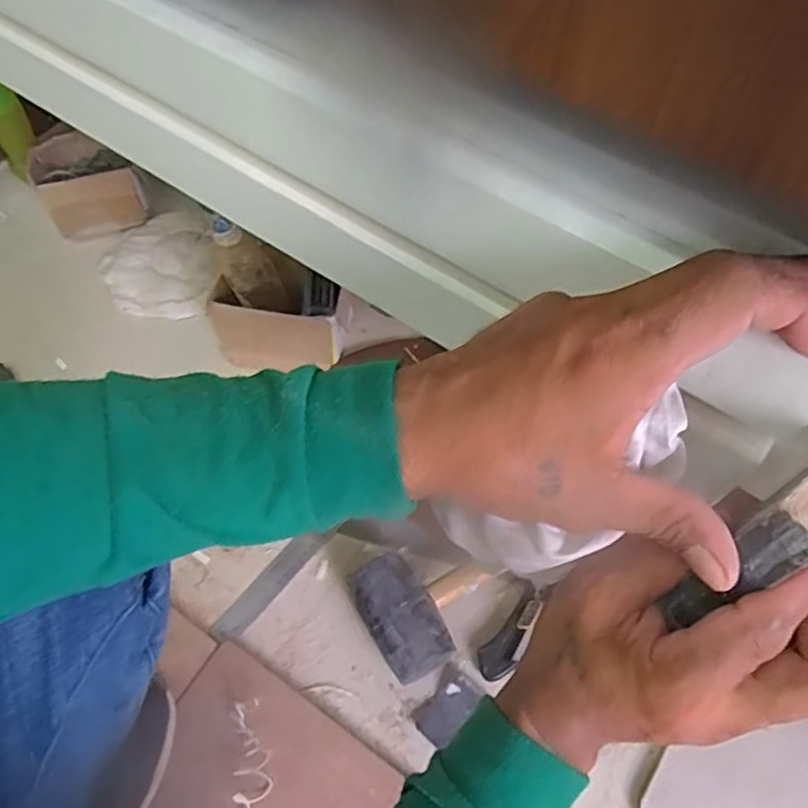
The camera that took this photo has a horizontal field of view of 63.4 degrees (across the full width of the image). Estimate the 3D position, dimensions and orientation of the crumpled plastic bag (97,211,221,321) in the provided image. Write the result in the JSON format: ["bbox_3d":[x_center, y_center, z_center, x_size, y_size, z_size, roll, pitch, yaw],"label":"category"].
[{"bbox_3d":[-0.327,-0.184,0.880,0.144,0.049,0.177,-22,64,-13],"label":"crumpled plastic bag"}]

